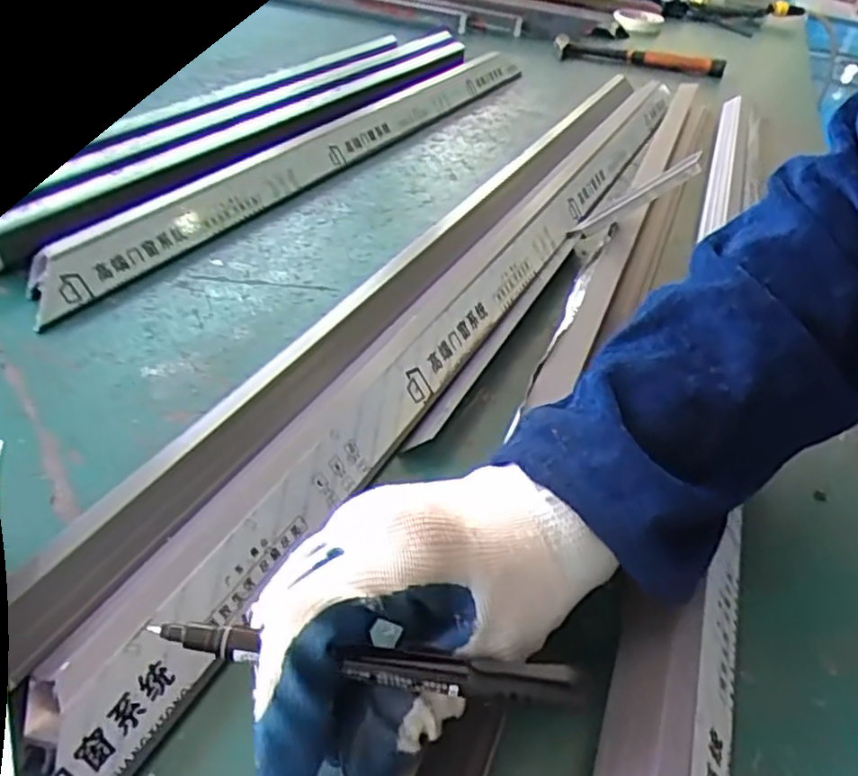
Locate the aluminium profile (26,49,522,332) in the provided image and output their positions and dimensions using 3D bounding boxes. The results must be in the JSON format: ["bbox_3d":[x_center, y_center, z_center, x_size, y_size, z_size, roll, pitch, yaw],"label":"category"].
[{"bbox_3d":[-0.063,-0.266,0.707,0.050,0.028,0.766,22,42,17],"label":"aluminium profile"}]

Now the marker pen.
[{"bbox_3d":[-0.018,0.081,0.209,0.127,0.009,0.009,8,39,1],"label":"marker pen"}]

